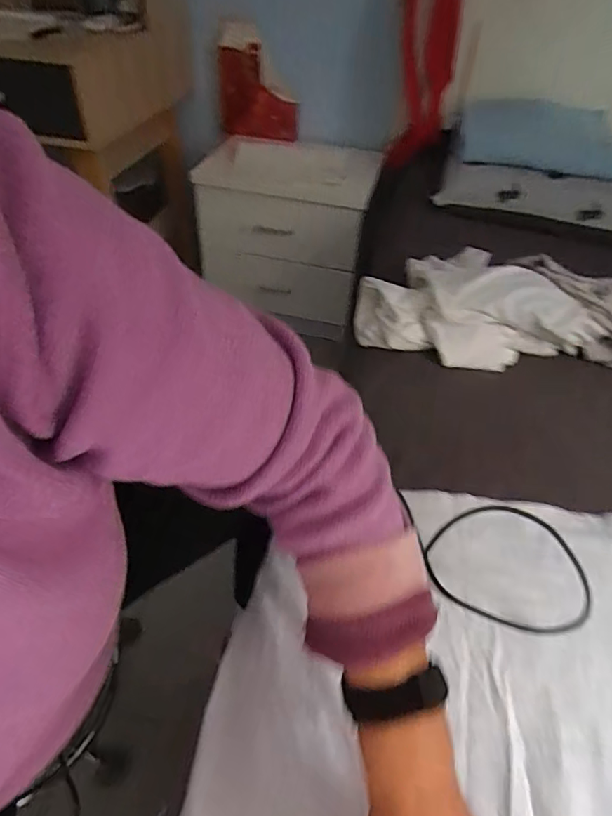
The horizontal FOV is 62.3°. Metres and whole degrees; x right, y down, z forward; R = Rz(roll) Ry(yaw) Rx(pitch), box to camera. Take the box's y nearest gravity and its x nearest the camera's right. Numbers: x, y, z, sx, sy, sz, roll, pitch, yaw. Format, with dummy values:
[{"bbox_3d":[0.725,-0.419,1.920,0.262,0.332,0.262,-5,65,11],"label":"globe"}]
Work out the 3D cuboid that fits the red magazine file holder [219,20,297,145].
[{"bbox_3d":[-0.159,-0.915,1.433,0.295,0.277,0.072,23,53,32],"label":"red magazine file holder"}]

